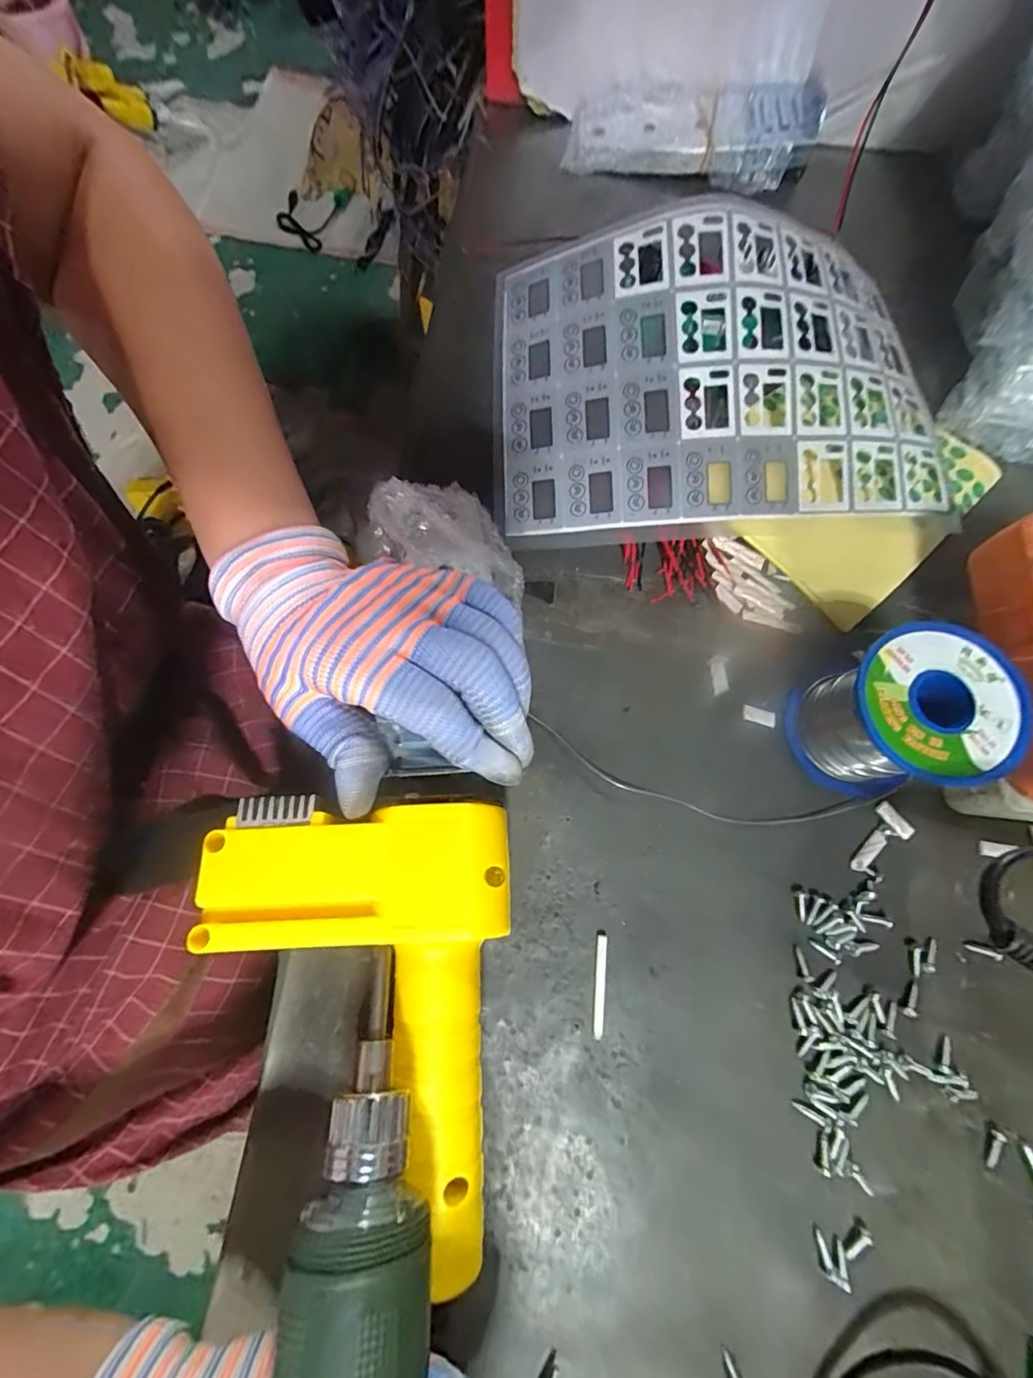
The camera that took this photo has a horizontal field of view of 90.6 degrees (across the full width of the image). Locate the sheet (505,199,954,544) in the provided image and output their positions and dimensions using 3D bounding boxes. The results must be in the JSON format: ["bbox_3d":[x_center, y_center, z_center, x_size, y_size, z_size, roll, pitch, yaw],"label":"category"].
[{"bbox_3d":[0.128,-0.181,0.294,0.280,0.049,0.178,-2,75,-2],"label":"sheet"}]

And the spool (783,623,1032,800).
[{"bbox_3d":[0.170,0.014,0.231,0.061,0.065,0.063,0,75,-1],"label":"spool"}]

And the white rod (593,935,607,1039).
[{"bbox_3d":[0.037,0.131,0.225,0.005,0.004,0.040,6,74,0],"label":"white rod"}]

